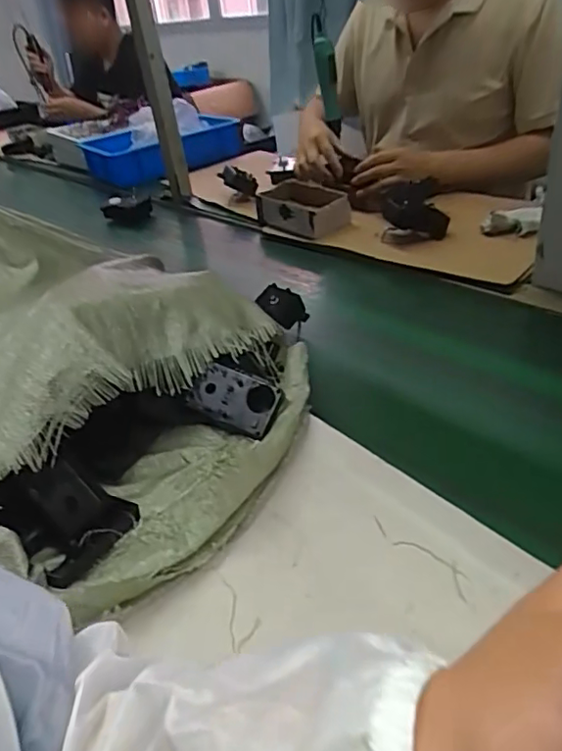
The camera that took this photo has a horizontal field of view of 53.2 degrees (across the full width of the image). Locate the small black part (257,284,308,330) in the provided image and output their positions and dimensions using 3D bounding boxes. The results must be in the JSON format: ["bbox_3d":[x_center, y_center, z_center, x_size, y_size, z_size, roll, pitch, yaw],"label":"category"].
[{"bbox_3d":[0.005,-0.094,0.766,0.071,0.022,0.044,40,88,12],"label":"small black part"}]

